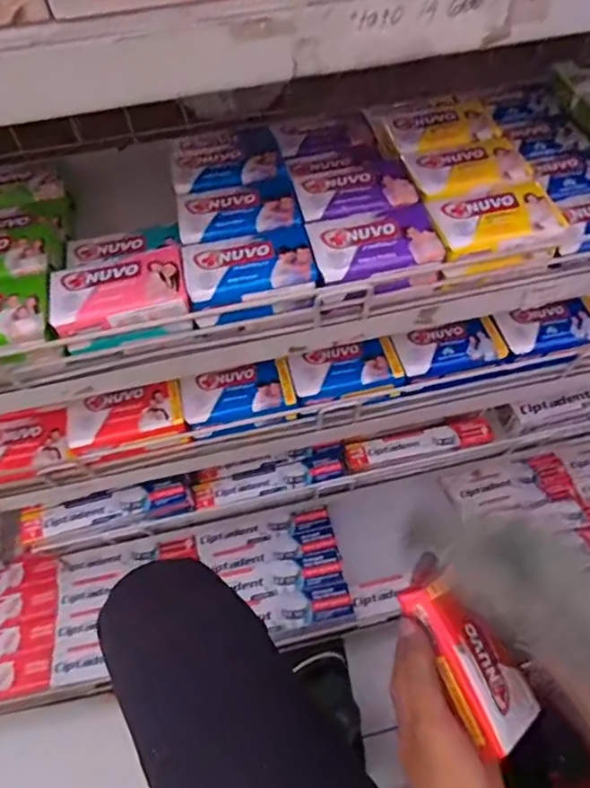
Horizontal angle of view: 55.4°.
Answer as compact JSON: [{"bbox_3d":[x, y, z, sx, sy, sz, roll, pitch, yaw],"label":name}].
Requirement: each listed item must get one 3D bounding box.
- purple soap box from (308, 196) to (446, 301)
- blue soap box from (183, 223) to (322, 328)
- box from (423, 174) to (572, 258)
[{"bbox_3d":[0.053,-0.095,0.379,0.081,0.034,0.057,-15,58,-6],"label":"purple soap box"},{"bbox_3d":[-0.029,-0.078,0.373,0.081,0.032,0.053,-11,57,-4],"label":"blue soap box"},{"bbox_3d":[0.134,-0.116,0.382,0.081,0.024,0.051,-12,58,-5],"label":"box"}]

